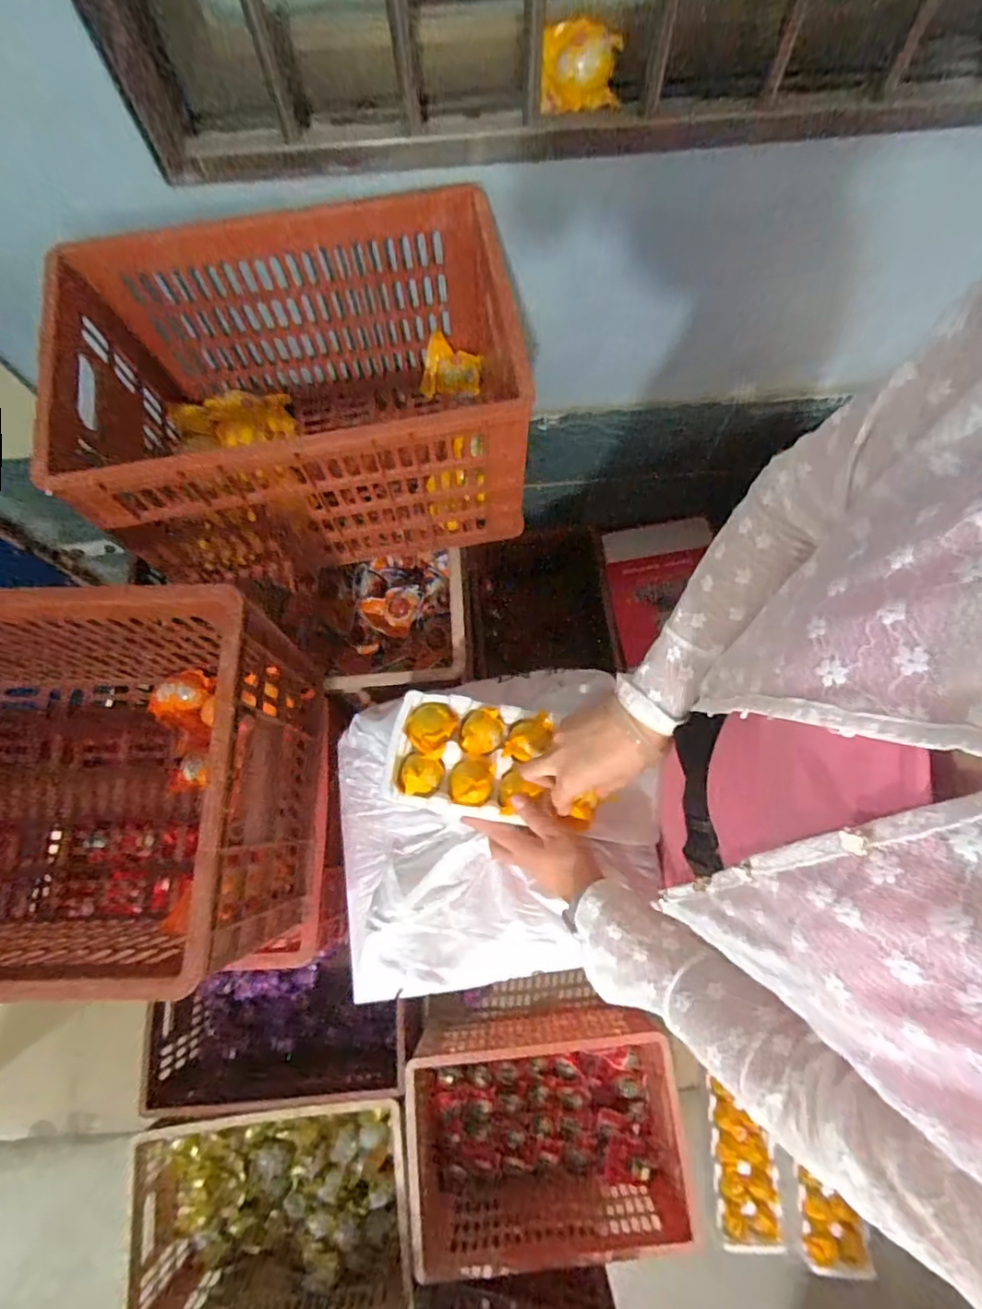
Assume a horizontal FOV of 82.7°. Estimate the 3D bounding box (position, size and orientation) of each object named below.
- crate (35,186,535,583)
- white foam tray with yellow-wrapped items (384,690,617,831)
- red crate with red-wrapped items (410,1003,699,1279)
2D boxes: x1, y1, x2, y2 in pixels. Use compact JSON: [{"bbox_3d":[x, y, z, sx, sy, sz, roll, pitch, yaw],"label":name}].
[{"bbox_3d":[-0.209,-0.296,0.674,0.460,0.244,0.317,-9,72,-2],"label":"crate"},{"bbox_3d":[0.004,0.112,0.594,0.216,0.040,0.118,9,73,4],"label":"white foam tray with yellow-wrapped items"},{"bbox_3d":[0.107,0.884,1.064,0.495,0.218,0.313,-5,72,-1],"label":"red crate with red-wrapped items"}]

